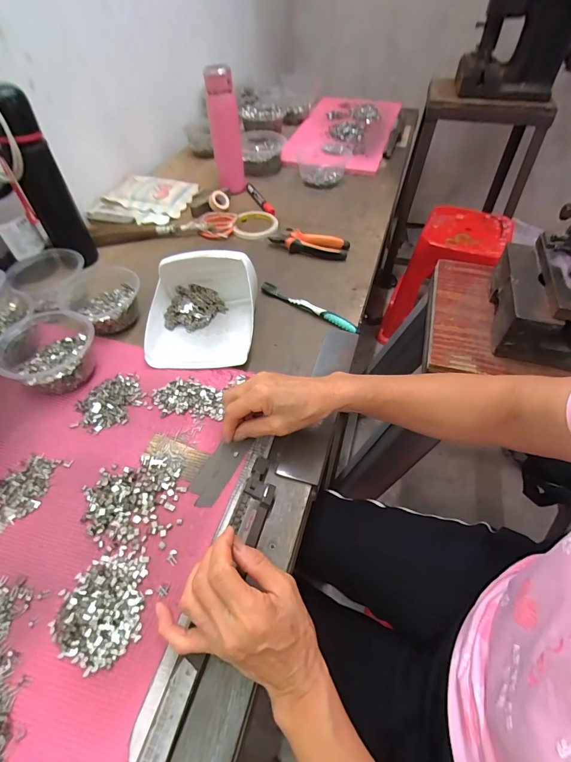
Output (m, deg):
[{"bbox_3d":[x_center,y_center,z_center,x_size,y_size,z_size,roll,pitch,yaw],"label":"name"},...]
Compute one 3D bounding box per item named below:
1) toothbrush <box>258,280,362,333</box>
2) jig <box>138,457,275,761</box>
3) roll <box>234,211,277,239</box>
[{"bbox_3d":[0.037,-0.119,0.581,0.181,0.015,0.016,29,56,19],"label":"toothbrush"},{"bbox_3d":[-0.066,0.208,0.314,0.030,0.017,0.311,16,53,9],"label":"jig"},{"bbox_3d":[-0.061,-0.326,0.750,0.089,0.015,0.104,-1,51,0],"label":"roll"}]

